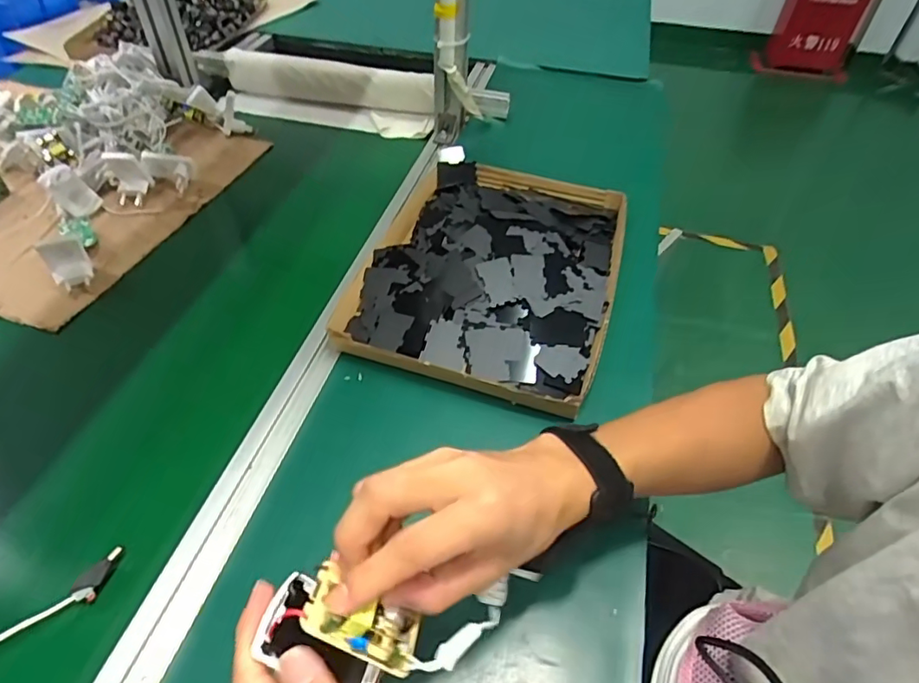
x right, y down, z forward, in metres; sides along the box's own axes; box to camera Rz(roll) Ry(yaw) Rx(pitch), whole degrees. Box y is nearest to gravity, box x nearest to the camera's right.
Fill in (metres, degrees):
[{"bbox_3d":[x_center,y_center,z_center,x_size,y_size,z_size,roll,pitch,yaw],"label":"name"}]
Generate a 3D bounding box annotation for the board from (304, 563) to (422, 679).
[{"bbox_3d":[-0.042,0.125,0.248,0.052,0.021,0.031,30,49,-8],"label":"board"}]

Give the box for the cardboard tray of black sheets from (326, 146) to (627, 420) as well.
[{"bbox_3d":[0.036,-0.096,0.603,0.264,0.050,0.344,14,49,10],"label":"cardboard tray of black sheets"}]

